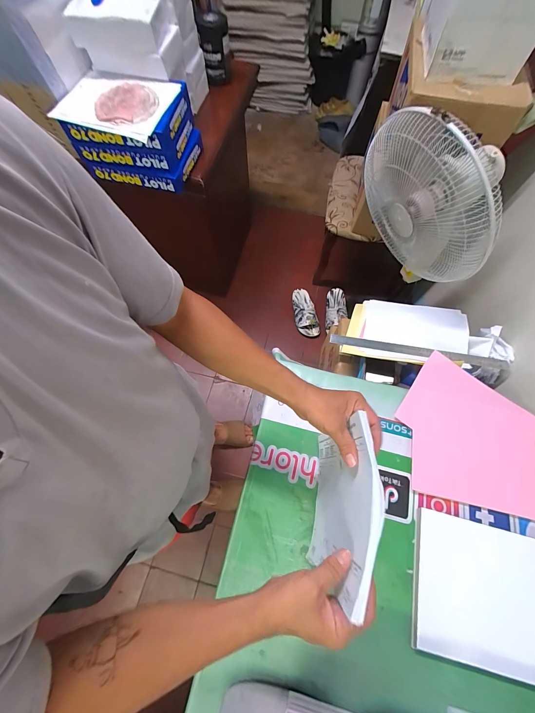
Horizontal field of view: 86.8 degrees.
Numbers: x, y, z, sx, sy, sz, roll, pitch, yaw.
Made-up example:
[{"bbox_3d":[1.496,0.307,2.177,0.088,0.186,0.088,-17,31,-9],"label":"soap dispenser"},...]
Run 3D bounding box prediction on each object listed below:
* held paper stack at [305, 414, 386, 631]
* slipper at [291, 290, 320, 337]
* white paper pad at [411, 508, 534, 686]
[{"bbox_3d":[0.113,0.219,0.444,0.035,0.285,0.200,8,69,3],"label":"held paper stack"},{"bbox_3d":[0.199,-0.247,1.531,0.116,0.064,0.290,-12,69,-5],"label":"slipper"},{"bbox_3d":[0.412,0.430,0.510,0.278,0.019,0.213,15,65,5],"label":"white paper pad"}]

